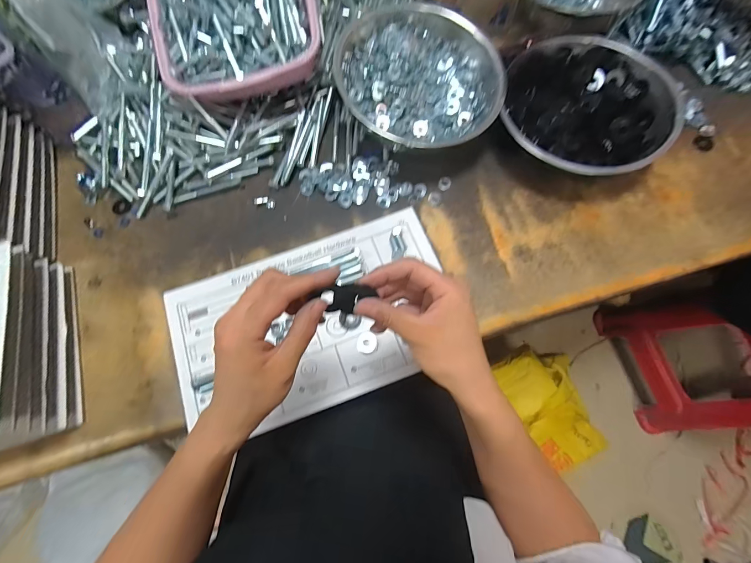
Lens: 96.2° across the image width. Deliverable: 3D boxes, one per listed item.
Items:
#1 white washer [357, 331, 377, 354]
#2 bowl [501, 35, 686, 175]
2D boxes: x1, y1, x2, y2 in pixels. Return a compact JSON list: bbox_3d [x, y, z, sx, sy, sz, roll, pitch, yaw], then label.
[{"bbox_3d":[-0.011,0.081,0.450,0.025,0.004,0.028,9,73,4],"label":"white washer"},{"bbox_3d":[0.318,-0.266,0.518,0.229,0.065,0.244,0,73,1],"label":"bowl"}]

